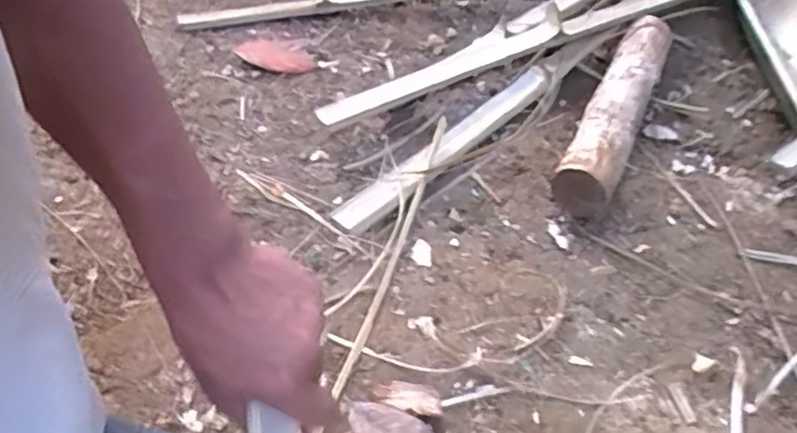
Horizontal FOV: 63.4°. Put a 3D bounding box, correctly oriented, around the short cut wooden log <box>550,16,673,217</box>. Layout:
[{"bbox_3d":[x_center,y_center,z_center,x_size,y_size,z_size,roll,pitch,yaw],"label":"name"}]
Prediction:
[{"bbox_3d":[0.249,-0.123,0.732,0.057,0.065,0.309,23,53,15],"label":"short cut wooden log"}]

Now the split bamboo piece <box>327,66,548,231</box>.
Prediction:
[{"bbox_3d":[0.053,-0.078,0.696,0.047,0.028,0.312,37,58,24],"label":"split bamboo piece"}]

